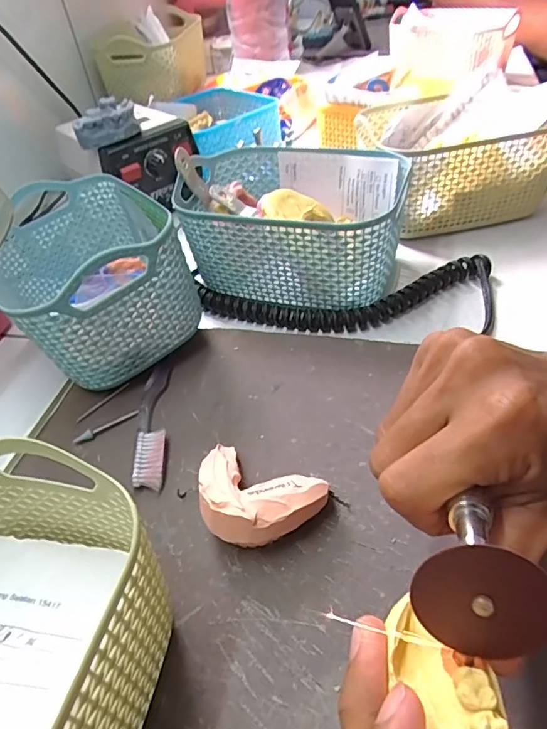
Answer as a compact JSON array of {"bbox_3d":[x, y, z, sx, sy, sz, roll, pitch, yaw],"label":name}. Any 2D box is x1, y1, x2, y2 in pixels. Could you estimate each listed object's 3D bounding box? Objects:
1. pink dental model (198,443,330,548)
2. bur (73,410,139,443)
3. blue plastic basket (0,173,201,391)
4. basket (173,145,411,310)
[{"bbox_3d":[-0.010,0.070,0.246,0.064,0.033,0.045,16,49,23],"label":"pink dental model"},{"bbox_3d":[-0.107,0.039,0.311,0.043,0.004,0.006,-23,48,-16],"label":"bur"},{"bbox_3d":[-0.138,-0.068,0.356,0.110,0.095,0.170,-32,49,-22],"label":"blue plastic basket"},{"bbox_3d":[0.014,-0.110,0.390,0.163,0.080,0.117,10,47,18],"label":"basket"}]

